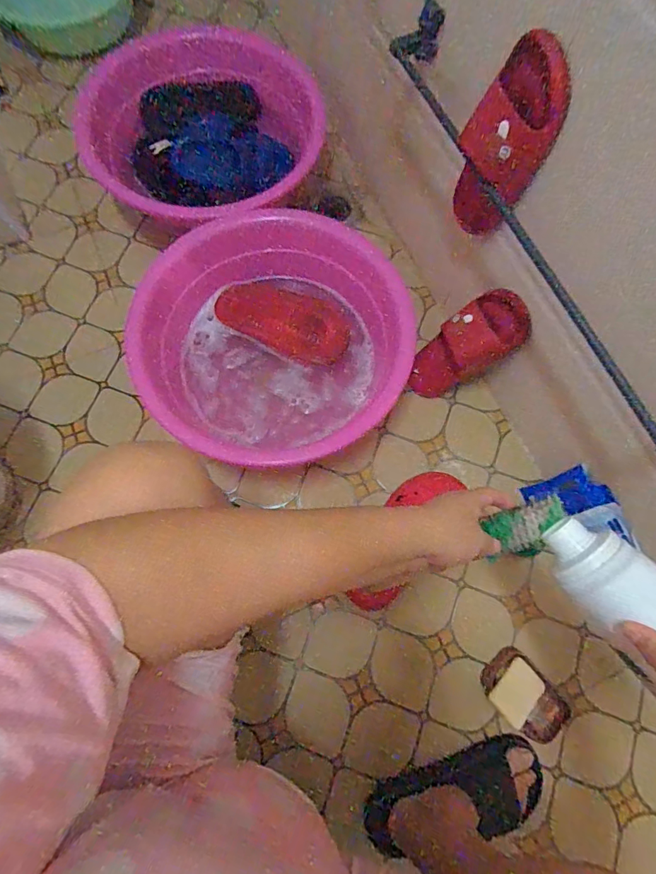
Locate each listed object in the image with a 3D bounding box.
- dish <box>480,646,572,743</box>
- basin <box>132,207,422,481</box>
[{"bbox_3d":[0.299,0.397,0.688,0.093,0.032,0.128,-40,75,-11],"label":"dish"},{"bbox_3d":[-0.068,-0.181,0.807,0.429,0.118,0.437,26,75,8],"label":"basin"}]

